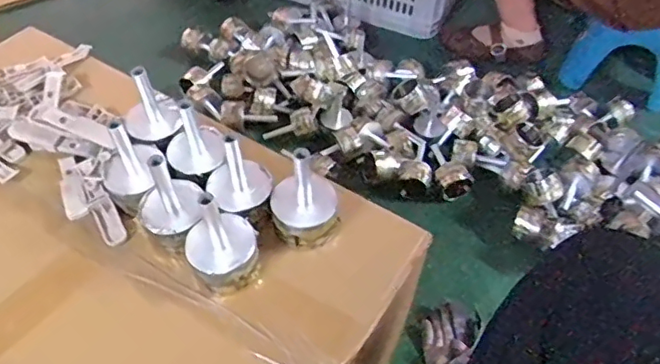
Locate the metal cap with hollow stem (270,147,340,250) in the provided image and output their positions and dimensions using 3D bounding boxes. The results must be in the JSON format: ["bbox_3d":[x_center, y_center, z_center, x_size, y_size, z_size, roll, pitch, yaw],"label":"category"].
[{"bbox_3d":[-0.022,0.012,0.518,0.063,0.100,0.051,-3,50,-6],"label":"metal cap with hollow stem"}]

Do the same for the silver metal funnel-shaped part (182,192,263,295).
[{"bbox_3d":[-0.094,0.048,0.490,0.061,0.101,0.058,1,50,-2],"label":"silver metal funnel-shaped part"}]

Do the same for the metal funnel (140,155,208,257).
[{"bbox_3d":[-0.142,0.013,0.509,0.057,0.092,0.060,1,50,-2],"label":"metal funnel"}]

